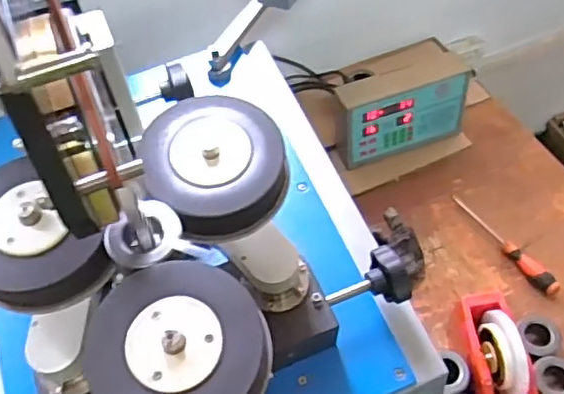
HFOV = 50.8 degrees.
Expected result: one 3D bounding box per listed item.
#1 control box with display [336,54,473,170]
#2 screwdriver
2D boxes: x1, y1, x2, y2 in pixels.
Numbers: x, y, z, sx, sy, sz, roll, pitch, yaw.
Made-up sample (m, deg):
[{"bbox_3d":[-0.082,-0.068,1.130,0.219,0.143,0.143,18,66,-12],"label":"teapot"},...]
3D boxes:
[{"bbox_3d":[0.207,-0.165,1.061,0.239,0.148,0.115,-20,53,-10],"label":"control box with display"},{"bbox_3d":[0.353,0.067,0.948,0.029,0.026,0.224,-26,55,-15],"label":"screwdriver"}]

